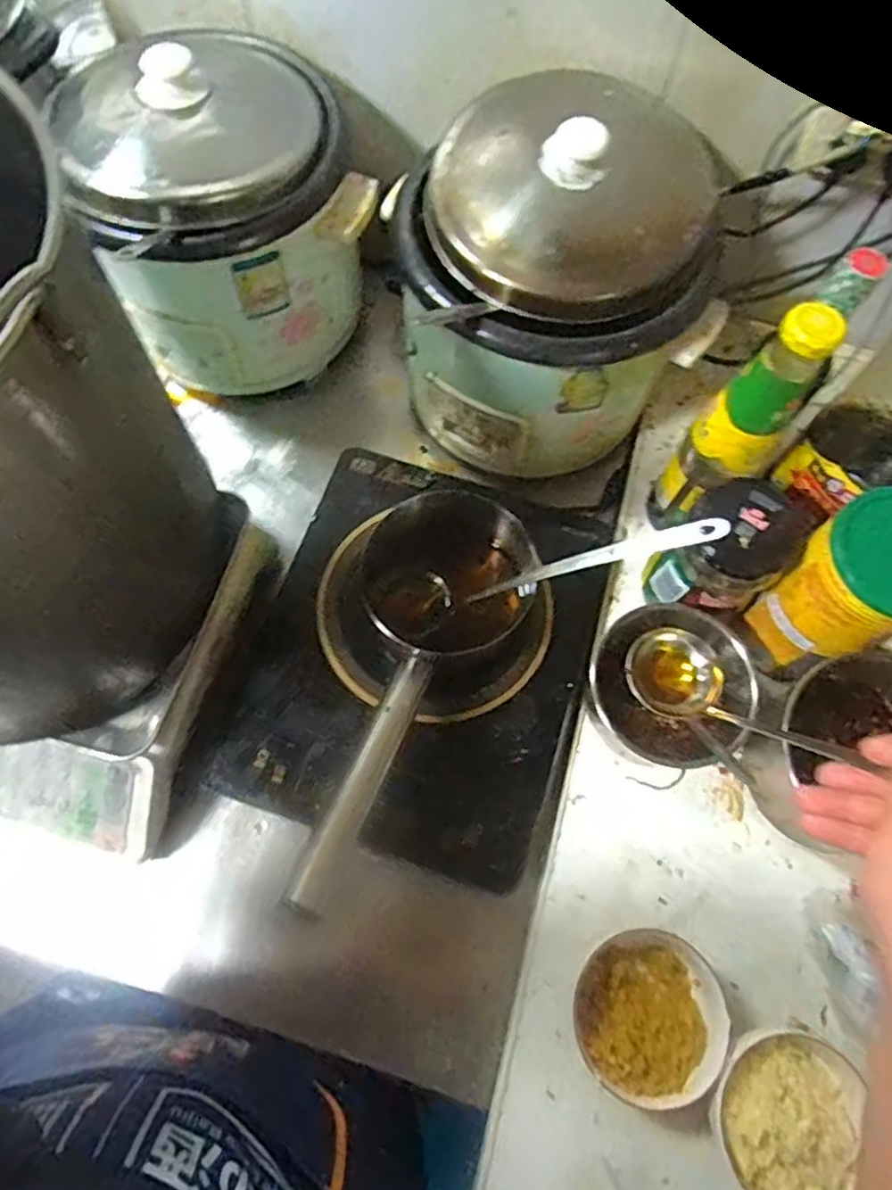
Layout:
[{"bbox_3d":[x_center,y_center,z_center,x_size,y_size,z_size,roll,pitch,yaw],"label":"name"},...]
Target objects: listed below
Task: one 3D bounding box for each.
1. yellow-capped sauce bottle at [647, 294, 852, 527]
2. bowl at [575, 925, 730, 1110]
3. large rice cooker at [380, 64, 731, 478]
[{"bbox_3d":[0.227,-0.125,0.548,0.051,0.248,0.054,1,69,-2],"label":"yellow-capped sauce bottle"},{"bbox_3d":[0.151,0.314,0.521,0.103,0.059,0.110,1,69,-2],"label":"bowl"},{"bbox_3d":[0.090,-0.269,0.624,0.242,0.250,0.225,1,69,-2],"label":"large rice cooker"}]

